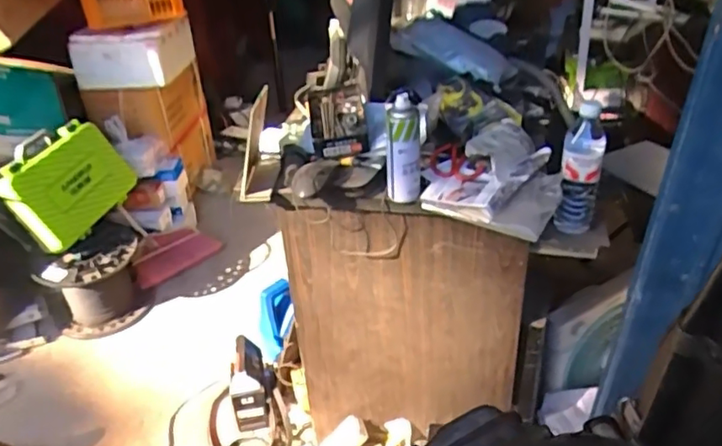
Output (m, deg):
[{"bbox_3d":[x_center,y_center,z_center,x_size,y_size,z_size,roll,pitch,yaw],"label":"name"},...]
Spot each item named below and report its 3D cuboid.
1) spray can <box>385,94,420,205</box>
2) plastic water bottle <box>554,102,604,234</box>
[{"bbox_3d":[0.066,-0.112,0.913,0.054,0.175,0.043,-1,34,5],"label":"spray can"},{"bbox_3d":[0.351,-0.074,0.959,0.062,0.230,0.063,11,37,22],"label":"plastic water bottle"}]

